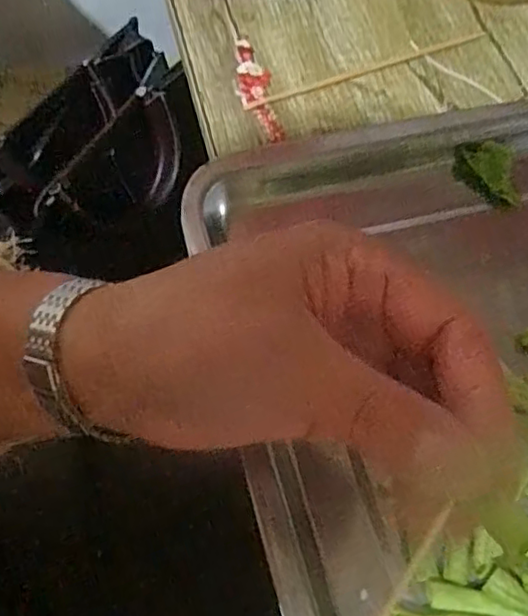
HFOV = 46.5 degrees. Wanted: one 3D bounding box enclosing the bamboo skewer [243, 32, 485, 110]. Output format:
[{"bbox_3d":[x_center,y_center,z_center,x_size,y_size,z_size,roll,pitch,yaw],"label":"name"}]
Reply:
[{"bbox_3d":[0.065,-0.146,0.375,0.165,0.004,0.006,-21,65,-14],"label":"bamboo skewer"}]

